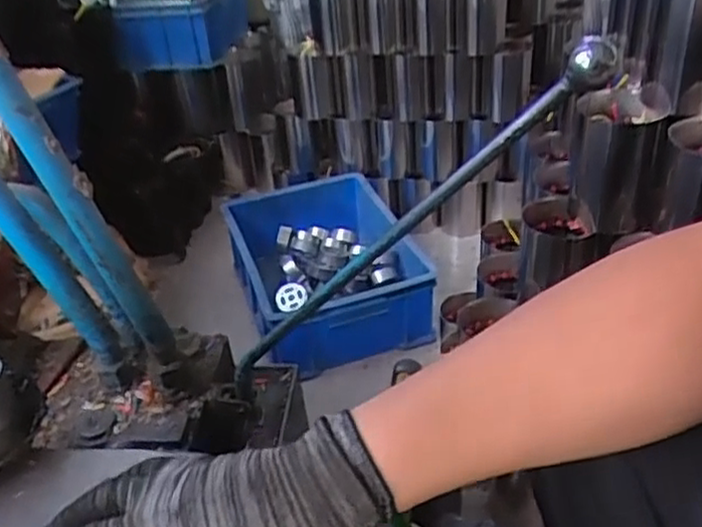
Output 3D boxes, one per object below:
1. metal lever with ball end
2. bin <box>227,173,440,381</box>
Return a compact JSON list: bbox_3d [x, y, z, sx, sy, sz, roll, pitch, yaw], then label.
[{"bbox_3d":[0.020,-0.008,0.552,0.031,0.437,0.028,39,37,-12],"label":"metal lever with ball end"},{"bbox_3d":[-0.053,-0.006,1.364,0.310,0.167,0.428,-13,35,-10],"label":"bin"}]

